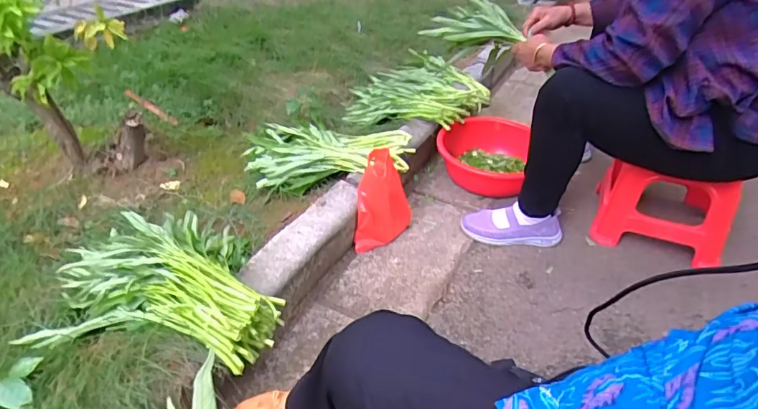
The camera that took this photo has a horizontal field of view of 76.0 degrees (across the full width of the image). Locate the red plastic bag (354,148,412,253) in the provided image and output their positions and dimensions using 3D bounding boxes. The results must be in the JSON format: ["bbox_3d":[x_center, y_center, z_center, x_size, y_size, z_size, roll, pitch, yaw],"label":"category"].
[{"bbox_3d":[0.015,-0.012,1.212,0.122,0.222,0.171,7,37,8],"label":"red plastic bag"}]

